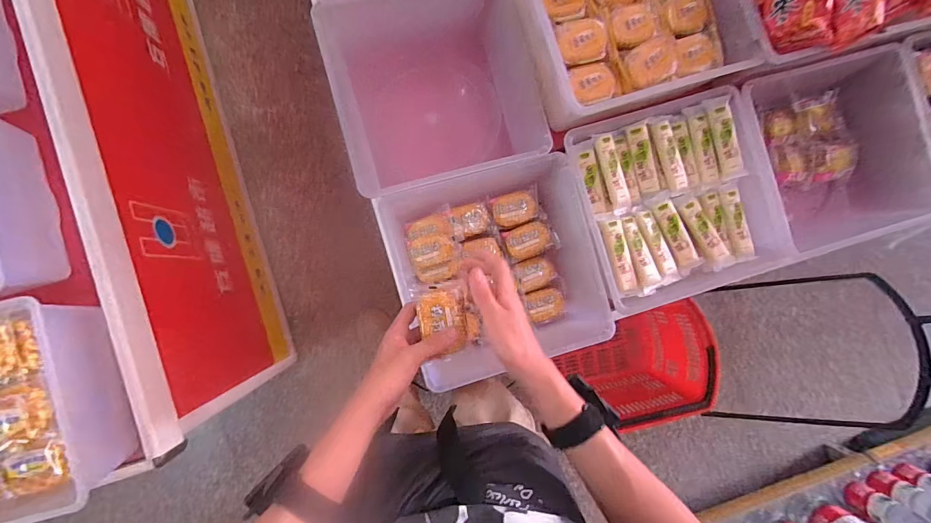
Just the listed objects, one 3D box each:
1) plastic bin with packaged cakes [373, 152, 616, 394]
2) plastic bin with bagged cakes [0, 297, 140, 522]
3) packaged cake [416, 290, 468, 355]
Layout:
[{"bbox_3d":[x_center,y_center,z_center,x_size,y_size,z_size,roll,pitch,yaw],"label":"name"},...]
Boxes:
[{"bbox_3d":[0.045,0.009,0.650,0.302,0.113,0.288,-14,90,-3],"label":"plastic bin with packaged cakes"},{"bbox_3d":[-0.683,0.219,0.568,0.287,0.125,0.289,-9,89,-3],"label":"plastic bin with bagged cakes"},{"bbox_3d":[-0.027,0.073,0.479,0.056,0.030,0.075,-5,89,-3],"label":"packaged cake"}]

